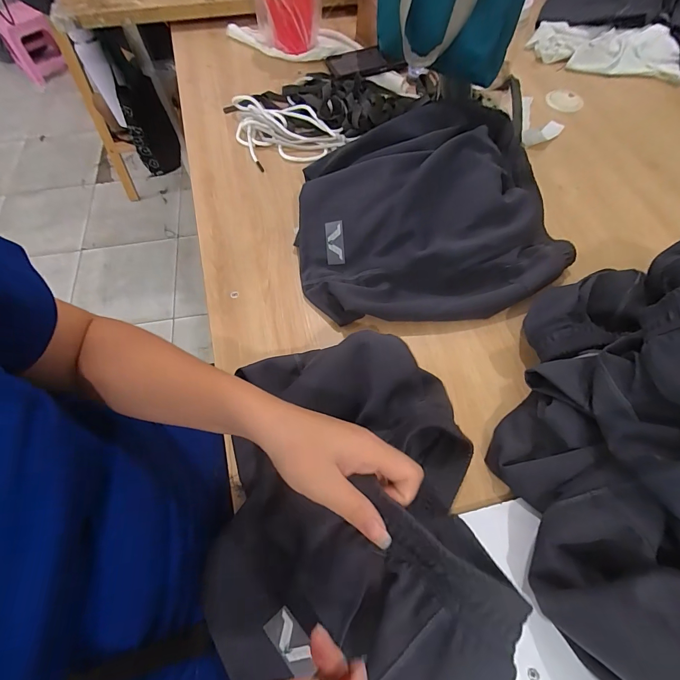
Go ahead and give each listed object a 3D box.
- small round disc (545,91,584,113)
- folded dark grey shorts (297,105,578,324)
[{"bbox_3d":[0.421,-0.449,0.675,0.065,0.005,0.056,31,70,14],"label":"small round disc"},{"bbox_3d":[0.119,-0.180,0.497,0.365,0.100,0.306,-9,64,-3],"label":"folded dark grey shorts"}]

